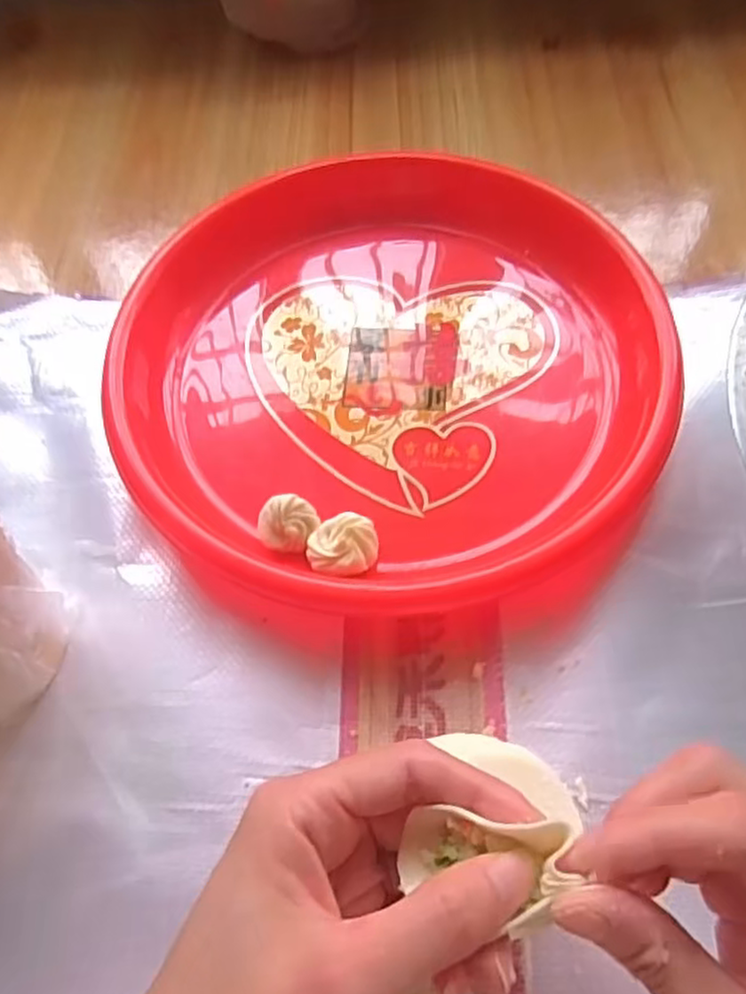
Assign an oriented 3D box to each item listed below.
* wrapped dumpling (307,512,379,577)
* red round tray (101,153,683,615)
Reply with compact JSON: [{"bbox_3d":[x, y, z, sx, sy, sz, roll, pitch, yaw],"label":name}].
[{"bbox_3d":[-0.014,0.025,0.336,0.033,0.021,0.030,-5,61,1],"label":"wrapped dumpling"},{"bbox_3d":[0.008,-0.079,0.378,0.283,0.054,0.289,-2,61,3],"label":"red round tray"}]

